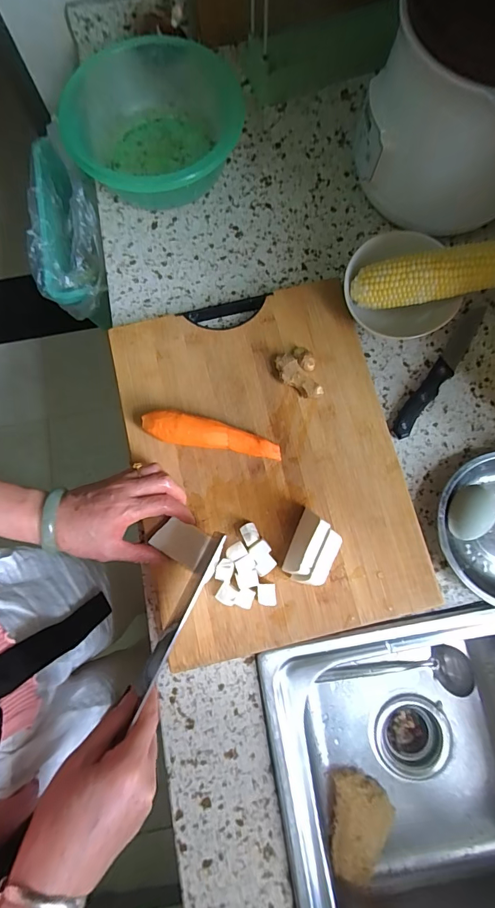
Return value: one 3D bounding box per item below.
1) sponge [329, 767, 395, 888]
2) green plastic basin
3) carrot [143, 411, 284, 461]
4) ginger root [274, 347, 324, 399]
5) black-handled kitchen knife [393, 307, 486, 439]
[{"bbox_3d":[0.158,0.518,0.560,0.077,0.043,0.114,4,79,2],"label":"sponge"},{"bbox_3d":[-0.125,-0.422,0.536,0.217,0.075,0.224,0,78,1],"label":"green plastic basin"},{"bbox_3d":[-0.039,-0.020,0.448,0.150,0.038,0.032,10,79,3],"label":"carrot"},{"bbox_3d":[0.057,-0.091,0.467,0.044,0.021,0.060,-16,78,-2],"label":"ginger root"},{"bbox_3d":[0.236,-0.101,0.492,0.026,0.016,0.200,34,81,8],"label":"black-handled kitchen knife"}]

